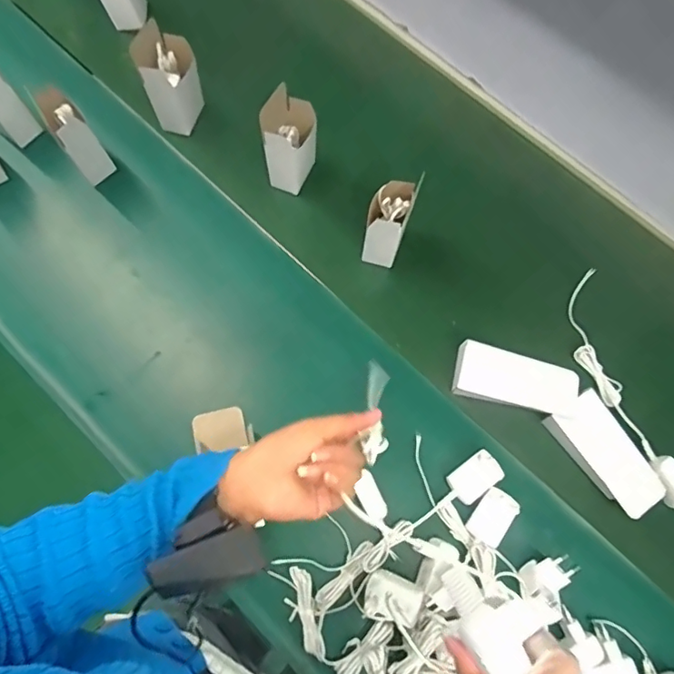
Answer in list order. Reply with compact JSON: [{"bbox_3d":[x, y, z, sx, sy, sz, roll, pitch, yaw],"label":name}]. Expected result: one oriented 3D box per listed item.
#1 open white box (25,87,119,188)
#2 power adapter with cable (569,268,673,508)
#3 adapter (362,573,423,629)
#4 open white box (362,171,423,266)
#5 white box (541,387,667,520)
[{"bbox_3d":[-0.350,-0.267,0.699,0.044,0.105,0.071,-36,76,-13],"label":"open white box"},{"bbox_3d":[0.369,0.062,0.668,0.069,0.023,0.305,-20,73,-9],"label":"power adapter with cable"},{"bbox_3d":[0.059,0.281,0.558,0.059,0.027,0.042,18,71,4],"label":"adapter"},{"bbox_3d":[0.066,-0.151,0.688,0.050,0.096,0.085,20,71,5],"label":"open white box"},{"bbox_3d":[0.326,0.140,0.631,0.066,0.027,0.140,-32,75,-12],"label":"white box"}]

